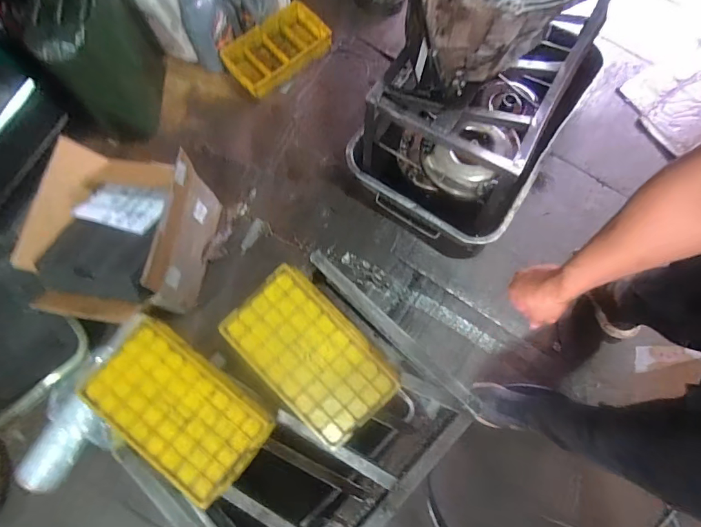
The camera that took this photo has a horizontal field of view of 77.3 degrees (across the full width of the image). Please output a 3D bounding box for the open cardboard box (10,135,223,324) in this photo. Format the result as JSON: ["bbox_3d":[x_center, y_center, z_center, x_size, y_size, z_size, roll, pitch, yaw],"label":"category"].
[{"bbox_3d":[-0.621,-0.065,1.206,0.374,0.311,0.443,10,76,5],"label":"open cardboard box"}]

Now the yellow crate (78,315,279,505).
[{"bbox_3d":[-0.343,0.288,0.884,0.344,0.078,0.204,36,77,12],"label":"yellow crate"}]

